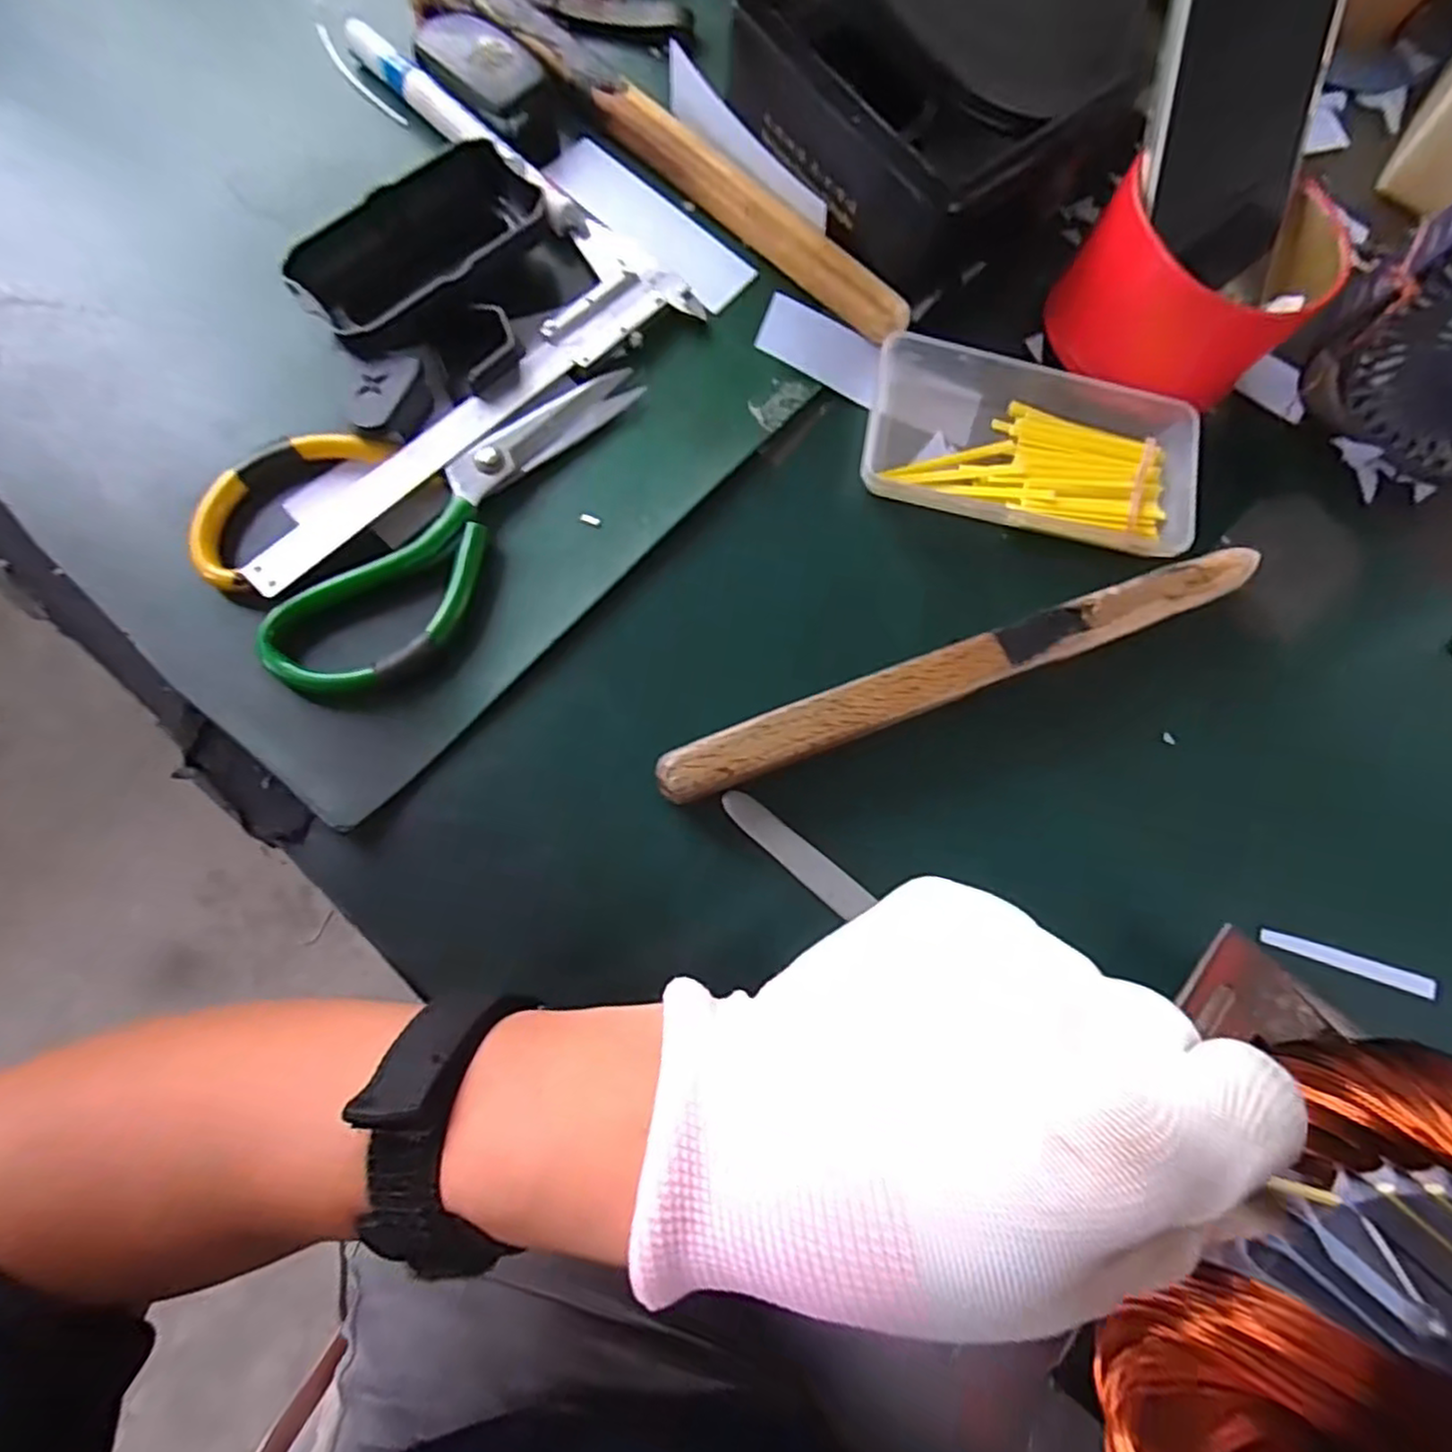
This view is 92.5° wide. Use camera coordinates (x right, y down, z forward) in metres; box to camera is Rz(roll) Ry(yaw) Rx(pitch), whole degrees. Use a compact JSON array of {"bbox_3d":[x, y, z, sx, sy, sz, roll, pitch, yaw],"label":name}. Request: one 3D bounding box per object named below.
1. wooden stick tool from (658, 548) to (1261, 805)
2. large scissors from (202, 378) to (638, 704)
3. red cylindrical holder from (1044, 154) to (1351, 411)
[{"bbox_3d":[0.102,-0.026,0.285,0.269,0.007,0.023,-20,81,-9],"label":"wooden stick tool"},{"bbox_3d":[-0.131,-0.107,0.293,0.111,0.013,0.190,39,78,3],"label":"large scissors"},{"bbox_3d":[0.219,-0.208,0.319,0.097,0.054,0.102,1,79,-5],"label":"red cylindrical holder"}]

